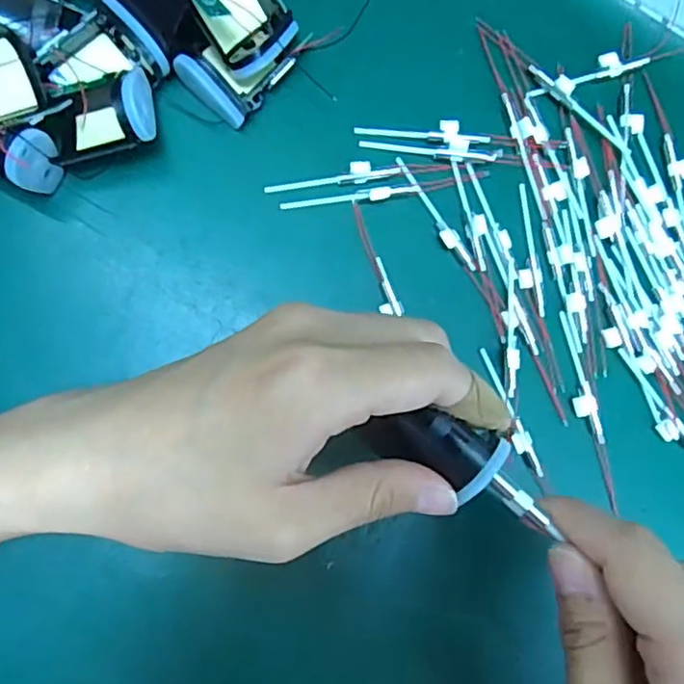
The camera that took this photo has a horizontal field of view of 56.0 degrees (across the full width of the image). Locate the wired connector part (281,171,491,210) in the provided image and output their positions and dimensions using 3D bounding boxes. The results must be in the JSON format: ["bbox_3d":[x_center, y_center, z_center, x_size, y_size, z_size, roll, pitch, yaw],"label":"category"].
[{"bbox_3d":[0.021,-0.066,0.282,0.093,0.005,0.006,-11,86,-6],"label":"wired connector part"}]

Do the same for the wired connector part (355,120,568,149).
[{"bbox_3d":[0.054,-0.094,0.287,0.095,0.008,0.011,0,85,-5],"label":"wired connector part"}]

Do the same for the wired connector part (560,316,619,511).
[{"bbox_3d":[0.108,0.031,0.283,0.010,0.005,0.088,-14,86,-6],"label":"wired connector part"}]

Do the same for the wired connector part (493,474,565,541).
[{"bbox_3d":[0.056,0.051,0.199,0.025,0.004,0.007,44,82,3],"label":"wired connector part"}]

